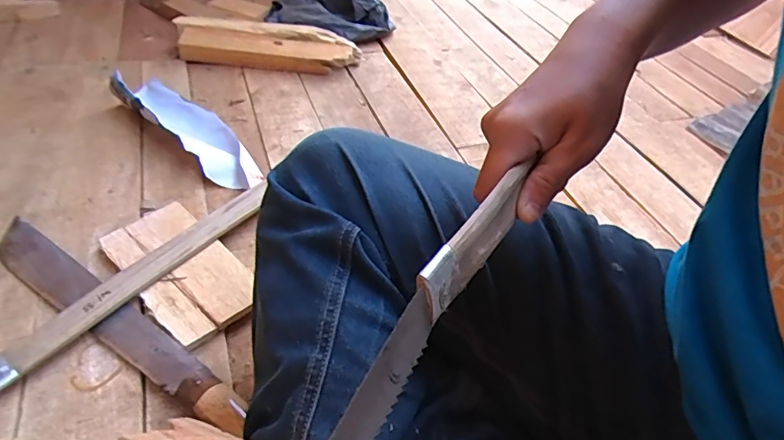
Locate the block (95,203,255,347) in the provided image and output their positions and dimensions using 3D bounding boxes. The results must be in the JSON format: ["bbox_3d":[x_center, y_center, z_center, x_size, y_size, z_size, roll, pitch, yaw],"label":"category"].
[{"bbox_3d":[-0.222,0.049,0.524,0.095,0.017,0.181,-31,54,-35],"label":"block"}]

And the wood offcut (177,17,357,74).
[{"bbox_3d":[-0.214,-0.311,0.880,0.311,0.050,0.109,7,42,-1],"label":"wood offcut"}]

